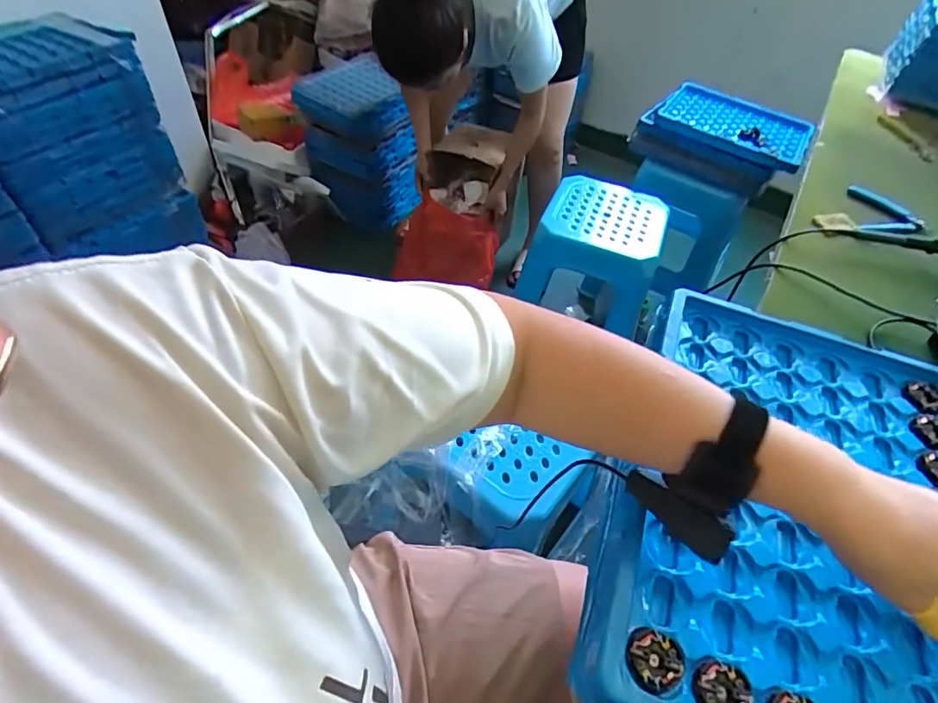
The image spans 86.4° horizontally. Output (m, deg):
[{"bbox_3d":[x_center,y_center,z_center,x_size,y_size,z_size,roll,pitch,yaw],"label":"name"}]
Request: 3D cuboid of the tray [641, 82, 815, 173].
[{"bbox_3d":[0.719,-0.630,1.363,0.396,0.053,0.272,31,54,19],"label":"tray"}]

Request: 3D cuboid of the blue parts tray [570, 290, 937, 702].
[{"bbox_3d":[0.240,0.129,0.394,0.271,0.075,0.378,16,51,8],"label":"blue parts tray"}]

